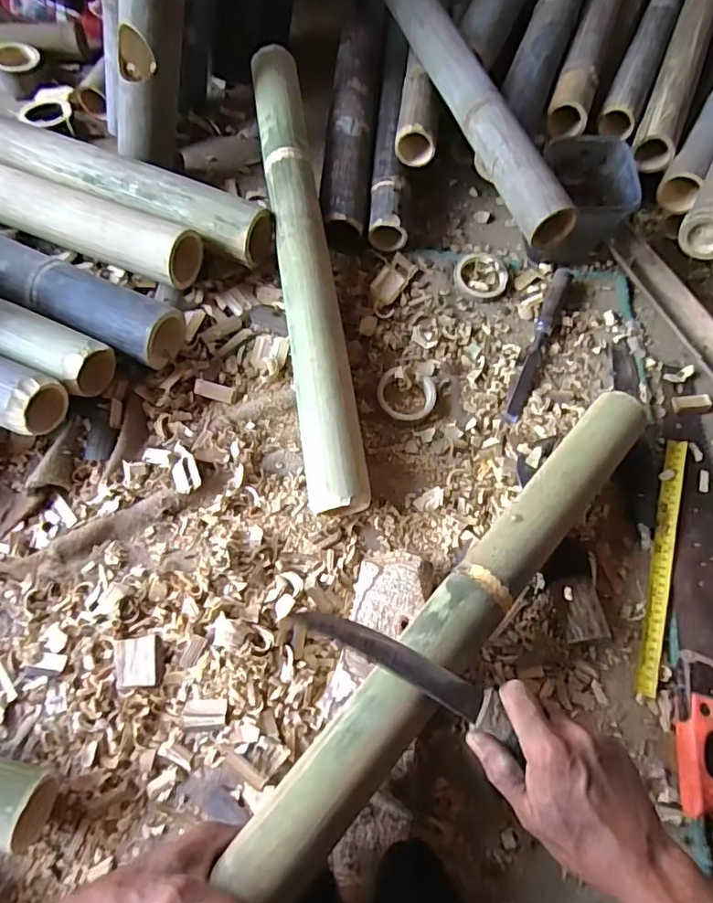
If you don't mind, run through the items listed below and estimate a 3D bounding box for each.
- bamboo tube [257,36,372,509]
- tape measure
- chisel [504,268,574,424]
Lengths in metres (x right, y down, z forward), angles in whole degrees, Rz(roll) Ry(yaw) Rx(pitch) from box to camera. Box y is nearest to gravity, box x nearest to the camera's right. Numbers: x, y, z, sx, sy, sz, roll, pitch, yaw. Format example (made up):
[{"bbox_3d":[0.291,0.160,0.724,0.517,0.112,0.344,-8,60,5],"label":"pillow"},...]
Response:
[{"bbox_3d":[-0.067,-0.245,0.652,0.066,0.062,0.652,-8,68,-6],"label":"bamboo tube"},{"bbox_3d":[0.343,0.121,0.595,0.023,0.007,0.290,14,69,17],"label":"tape measure"},{"bbox_3d":[0.235,-0.145,0.687,0.024,0.021,0.241,24,70,8],"label":"chisel"}]

